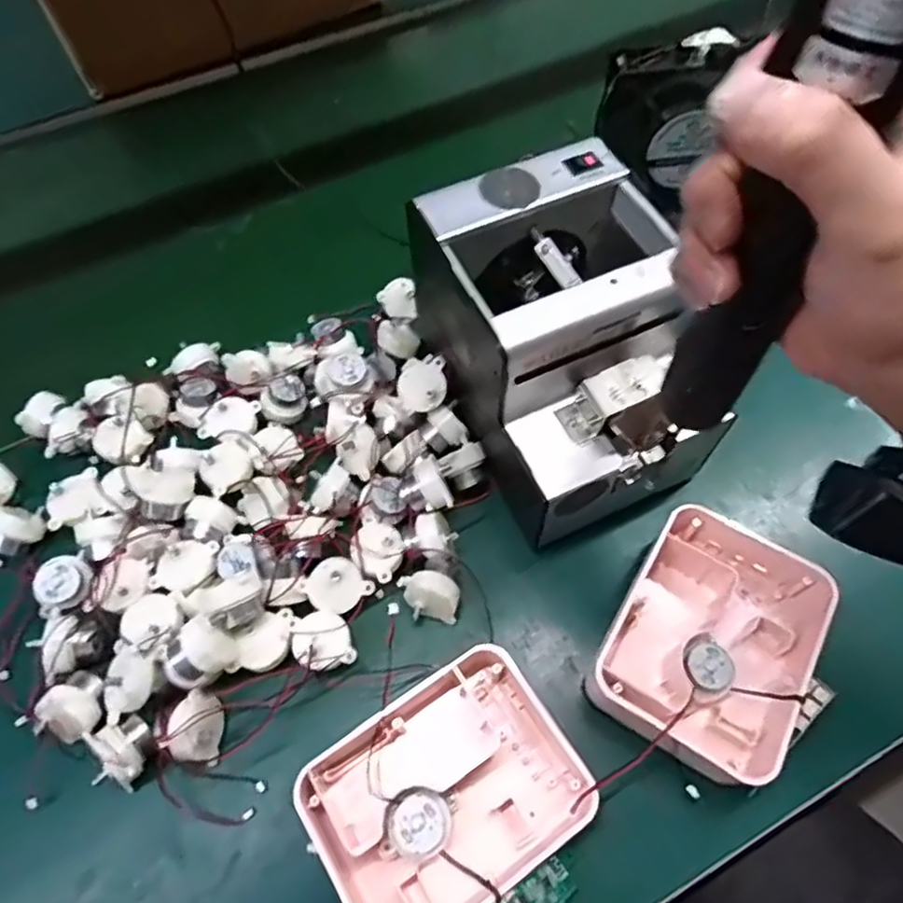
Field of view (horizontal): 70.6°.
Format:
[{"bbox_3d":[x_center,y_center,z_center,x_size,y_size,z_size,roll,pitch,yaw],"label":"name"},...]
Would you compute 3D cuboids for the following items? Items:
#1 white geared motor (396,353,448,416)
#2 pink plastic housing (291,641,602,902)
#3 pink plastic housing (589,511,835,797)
[{"bbox_3d":[-0.019,-0.044,0.429,0.032,0.018,0.035,-3,92,8],"label":"white geared motor"},{"bbox_3d":[-0.003,0.175,0.331,0.128,0.042,0.102,-31,63,-14],"label":"pink plastic housing"},{"bbox_3d":[0.152,0.107,0.367,0.106,0.046,0.146,26,64,17],"label":"pink plastic housing"}]

